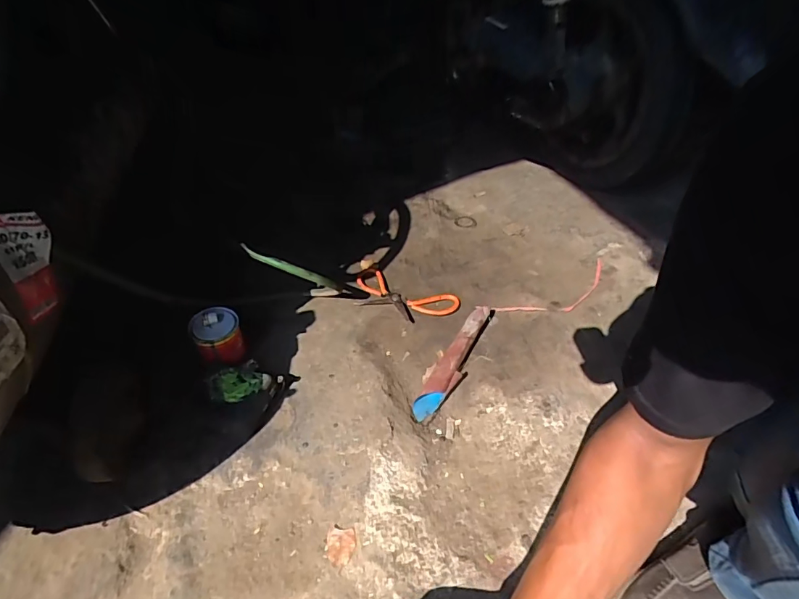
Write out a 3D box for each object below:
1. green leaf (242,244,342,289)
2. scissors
[{"bbox_3d":[-0.170,-0.050,0.713,0.165,0.026,0.018,22,39,-14],"label":"green leaf"},{"bbox_3d":[0.003,-0.005,0.850,0.207,0.017,0.105,19,45,21],"label":"scissors"}]

